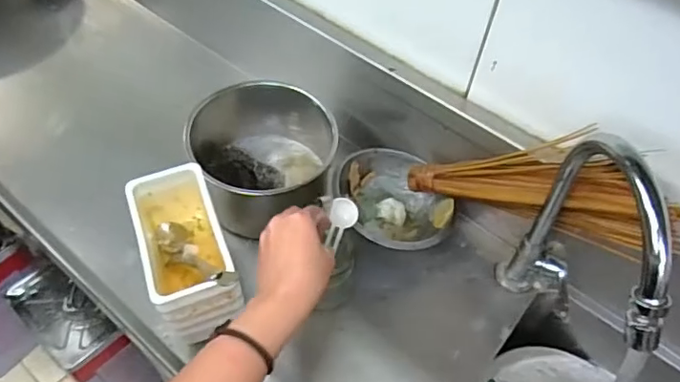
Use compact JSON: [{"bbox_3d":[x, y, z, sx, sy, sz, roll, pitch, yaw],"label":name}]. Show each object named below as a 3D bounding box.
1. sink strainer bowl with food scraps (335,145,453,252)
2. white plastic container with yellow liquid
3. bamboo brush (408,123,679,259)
[{"bbox_3d":[0.068,0.013,0.672,0.124,0.061,0.134,2,53,-3],"label":"sink strainer bowl with food scraps"},{"bbox_3d":[-0.153,0.054,0.531,0.072,0.081,0.149,-16,56,-16],"label":"white plastic container with yellow liquid"},{"bbox_3d":[0.210,-0.005,0.591,0.285,0.116,0.056,14,50,33],"label":"bamboo brush"}]

